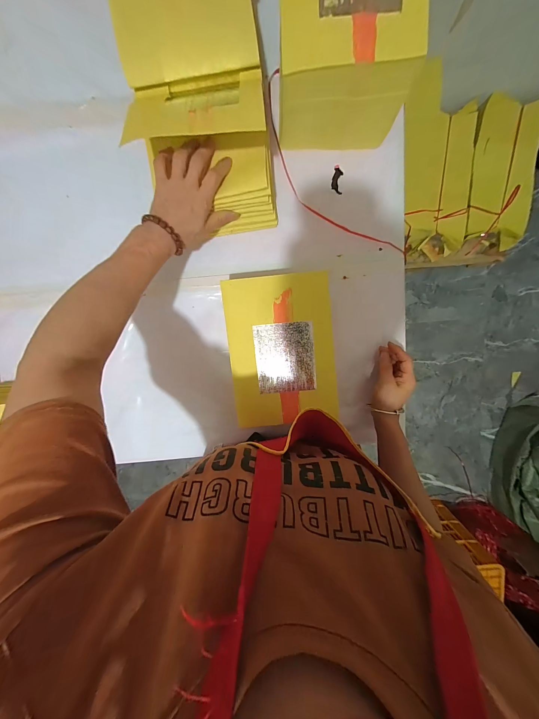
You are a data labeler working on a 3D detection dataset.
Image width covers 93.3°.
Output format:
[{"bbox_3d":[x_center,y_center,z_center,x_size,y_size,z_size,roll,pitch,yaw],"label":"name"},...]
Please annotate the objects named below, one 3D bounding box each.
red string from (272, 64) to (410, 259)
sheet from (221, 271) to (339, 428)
[{"bbox_3d":[0.088,-0.277,0.405,0.088,0.008,0.348,-39,95,5],"label":"red string"},{"bbox_3d":[0.018,-0.012,0.385,0.154,0.009,0.218,-6,97,3],"label":"sheet"}]

